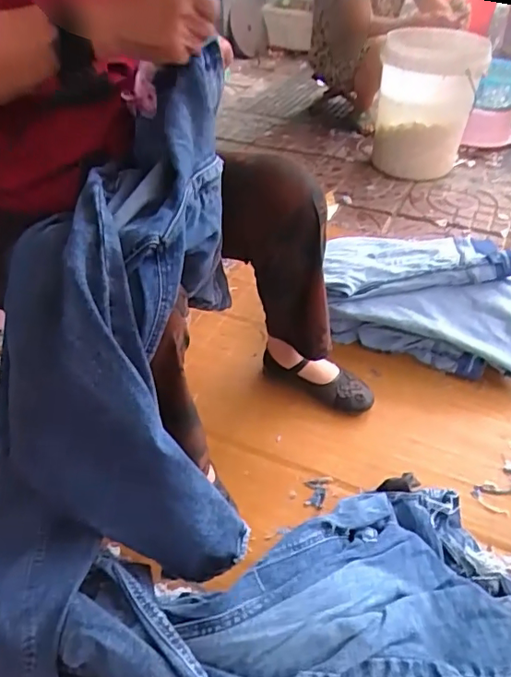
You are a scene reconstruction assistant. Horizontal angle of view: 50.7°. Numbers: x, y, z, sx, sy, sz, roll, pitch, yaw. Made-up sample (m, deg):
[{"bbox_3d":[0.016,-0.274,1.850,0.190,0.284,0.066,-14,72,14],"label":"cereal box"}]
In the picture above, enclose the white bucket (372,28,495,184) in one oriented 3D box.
[{"bbox_3d":[0.523,-0.722,1.647,0.293,0.381,0.295,8,43,11],"label":"white bucket"}]

